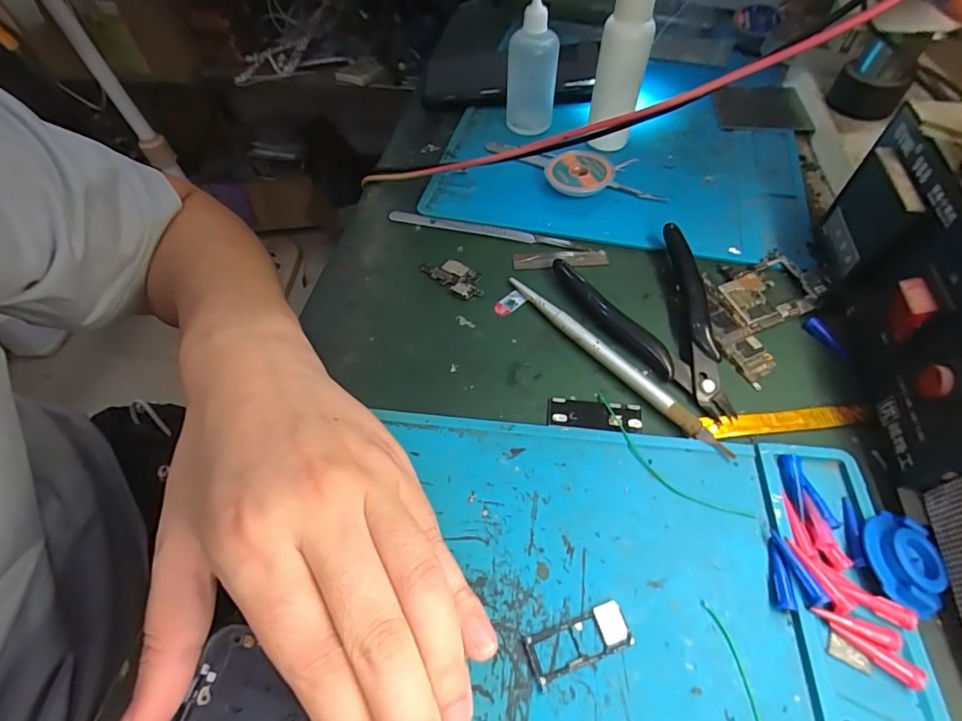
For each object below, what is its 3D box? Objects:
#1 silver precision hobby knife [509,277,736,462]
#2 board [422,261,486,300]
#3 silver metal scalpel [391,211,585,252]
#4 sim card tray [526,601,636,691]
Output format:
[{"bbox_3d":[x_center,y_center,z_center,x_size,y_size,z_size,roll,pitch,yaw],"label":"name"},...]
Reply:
[{"bbox_3d":[0.064,-0.002,0.239,0.008,0.010,0.140,-35,59,-19],"label":"silver precision hobby knife"},{"bbox_3d":[-0.016,-0.051,0.279,0.041,0.005,0.020,39,65,25],"label":"board"},{"bbox_3d":[0.003,-0.084,0.300,0.128,0.007,0.007,12,56,10],"label":"silver metal scalpel"},{"bbox_3d":[0.036,0.102,0.170,0.038,0.004,0.016,-17,56,-9],"label":"sim card tray"}]

